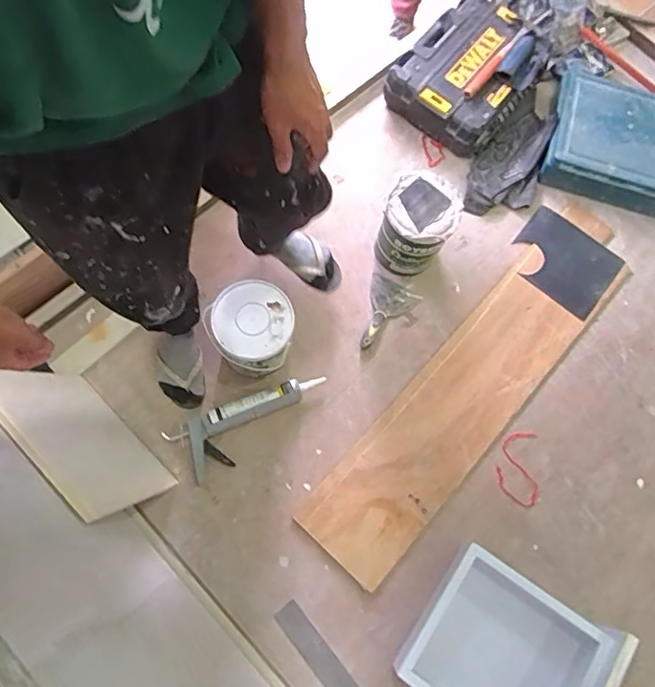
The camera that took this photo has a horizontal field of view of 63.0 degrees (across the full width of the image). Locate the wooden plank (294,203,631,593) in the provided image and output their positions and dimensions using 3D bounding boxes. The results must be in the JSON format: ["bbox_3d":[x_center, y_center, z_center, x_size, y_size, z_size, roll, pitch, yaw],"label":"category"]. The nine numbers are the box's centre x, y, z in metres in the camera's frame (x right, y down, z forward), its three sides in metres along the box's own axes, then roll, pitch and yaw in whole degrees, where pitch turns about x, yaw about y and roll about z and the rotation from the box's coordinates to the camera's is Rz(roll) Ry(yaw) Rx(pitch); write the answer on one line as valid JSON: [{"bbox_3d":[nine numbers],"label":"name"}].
[{"bbox_3d":[0.395,0.084,1.359,0.244,0.018,1.142,41,75,12],"label":"wooden plank"}]

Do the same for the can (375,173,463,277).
[{"bbox_3d":[0.222,-0.281,1.348,0.169,0.251,0.154,1,74,-4],"label":"can"}]

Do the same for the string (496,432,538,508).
[{"bbox_3d":[0.463,0.307,1.309,0.097,0.008,0.178,5,69,4],"label":"string"}]

